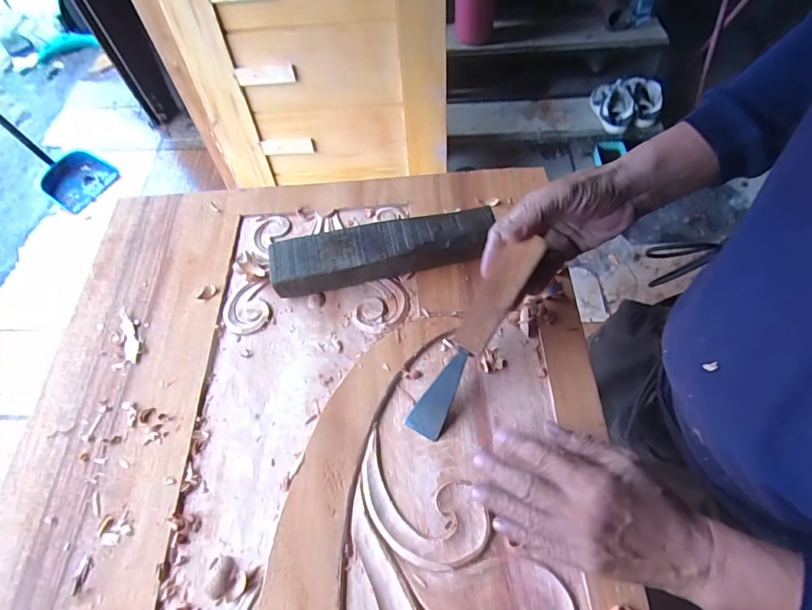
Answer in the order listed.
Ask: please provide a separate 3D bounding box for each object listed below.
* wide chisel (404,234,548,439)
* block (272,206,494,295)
[{"bbox_3d":[0.065,0.031,0.427,0.034,0.016,0.211,32,97,20],"label":"wide chisel"},{"bbox_3d":[-0.028,-0.062,0.514,0.247,0.047,0.055,-11,60,-2],"label":"block"}]

